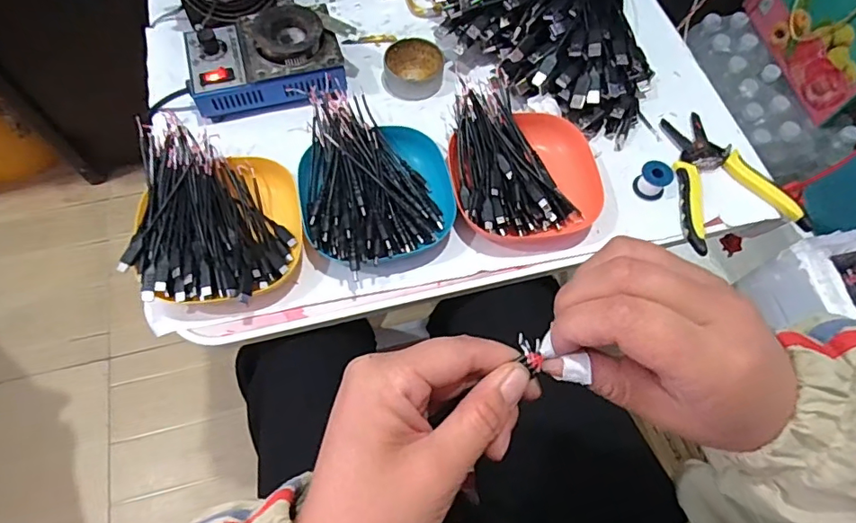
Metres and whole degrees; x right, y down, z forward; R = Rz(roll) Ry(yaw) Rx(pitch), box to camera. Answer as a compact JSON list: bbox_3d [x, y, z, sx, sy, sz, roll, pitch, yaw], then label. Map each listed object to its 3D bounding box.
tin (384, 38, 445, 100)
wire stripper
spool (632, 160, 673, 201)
[{"bbox_3d":[-0.014,-0.209,0.561,0.063,0.020,0.066,0,66,-3],"label":"tin"},{"bbox_3d":[0.288,-0.086,0.519,0.116,0.016,0.155,-11,67,-7],"label":"wire stripper"},{"bbox_3d":[0.220,-0.079,0.508,0.030,0.031,0.028,1,66,-2],"label":"spool"}]

